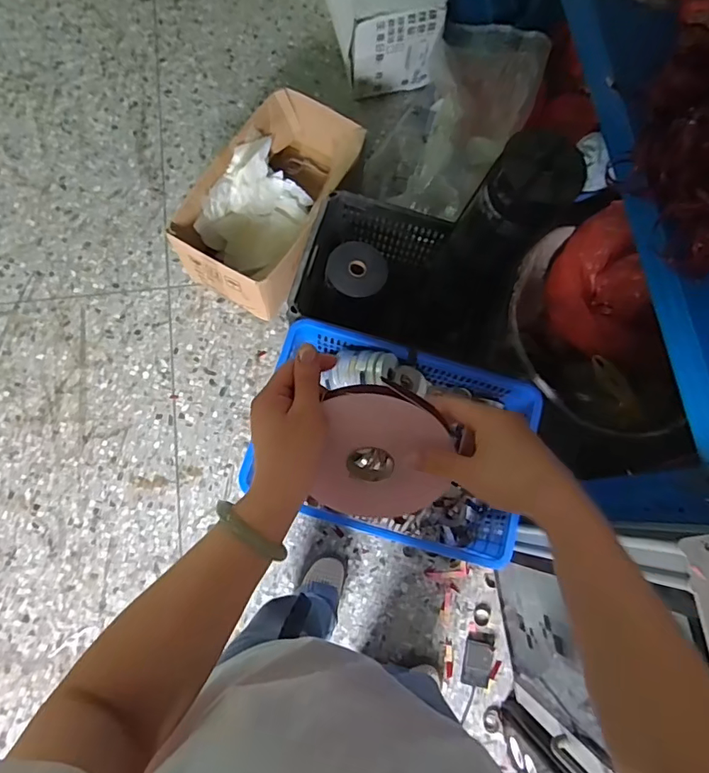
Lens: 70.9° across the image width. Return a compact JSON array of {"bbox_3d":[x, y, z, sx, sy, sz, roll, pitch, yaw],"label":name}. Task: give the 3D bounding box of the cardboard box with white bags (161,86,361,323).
[{"bbox_3d":[-0.201,-0.499,1.375,0.334,0.228,0.607,28,77,5],"label":"cardboard box with white bags"}]

